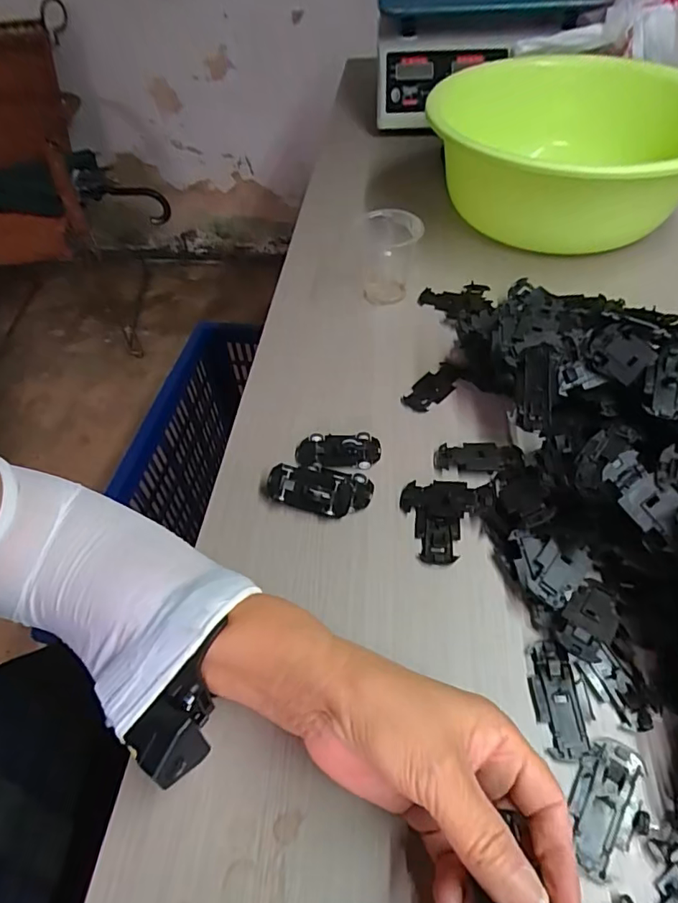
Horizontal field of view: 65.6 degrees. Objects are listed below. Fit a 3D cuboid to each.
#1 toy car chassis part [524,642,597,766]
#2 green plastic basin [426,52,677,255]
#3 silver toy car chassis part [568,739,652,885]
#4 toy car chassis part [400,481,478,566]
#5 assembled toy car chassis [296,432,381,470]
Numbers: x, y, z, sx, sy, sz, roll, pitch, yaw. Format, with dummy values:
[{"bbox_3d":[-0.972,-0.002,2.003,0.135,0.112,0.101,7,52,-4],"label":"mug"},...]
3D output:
[{"bbox_3d":[0.130,0.144,0.307,0.032,0.004,0.064,-3,52,3],"label":"toy car chassis part"},{"bbox_3d":[0.254,-0.333,0.599,0.281,0.124,0.288,-2,52,3],"label":"green plastic basin"},{"bbox_3d":[0.140,0.185,0.273,0.035,0.004,0.065,26,58,23],"label":"silver toy car chassis part"},{"bbox_3d":[0.073,0.050,0.382,0.053,0.010,0.065,2,52,6],"label":"toy car chassis part"},{"bbox_3d":[-0.002,-0.001,0.424,0.068,0.011,0.030,-1,52,4],"label":"assembled toy car chassis"}]

